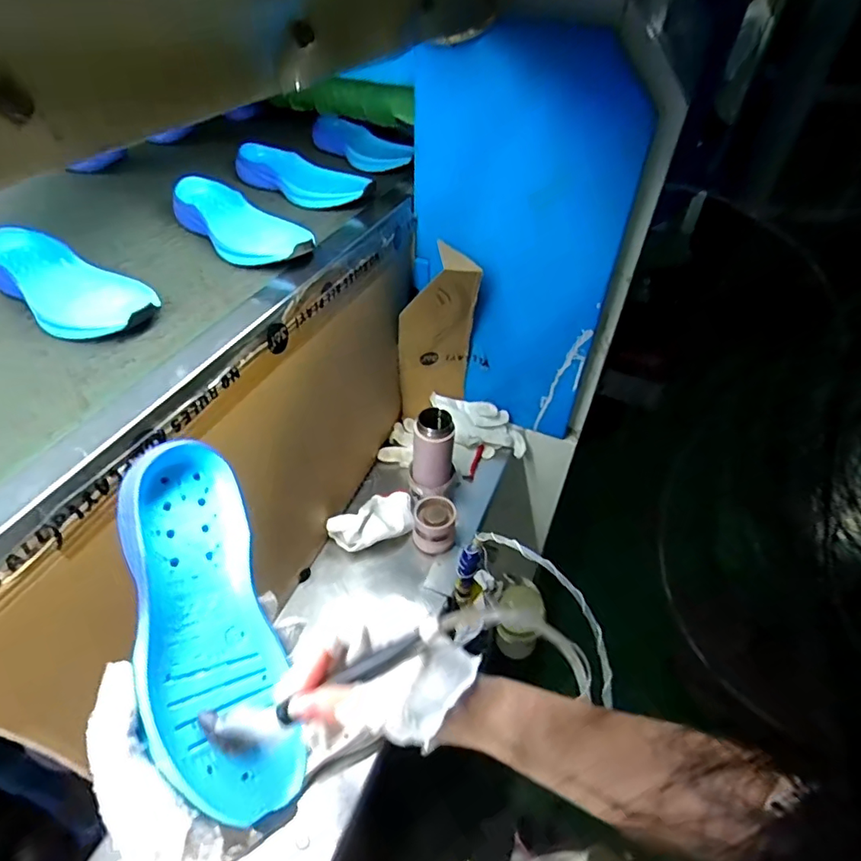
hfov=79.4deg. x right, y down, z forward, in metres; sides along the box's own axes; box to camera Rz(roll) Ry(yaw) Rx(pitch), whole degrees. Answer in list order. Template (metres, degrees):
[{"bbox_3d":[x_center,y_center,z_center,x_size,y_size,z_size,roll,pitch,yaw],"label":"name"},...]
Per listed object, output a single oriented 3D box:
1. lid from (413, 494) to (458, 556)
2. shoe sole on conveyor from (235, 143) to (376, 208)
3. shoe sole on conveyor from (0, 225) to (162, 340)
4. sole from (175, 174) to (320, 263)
[{"bbox_3d":[0.007,0.150,0.822,0.065,0.070,0.058,0,43,0],"label":"lid"},{"bbox_3d":[-0.196,-0.378,0.777,0.242,0.044,0.075,27,49,26],"label":"shoe sole on conveyor"},{"bbox_3d":[-0.385,-0.151,0.544,0.262,0.046,0.092,25,48,24],"label":"shoe sole on conveyor"},{"bbox_3d":[-0.247,-0.262,0.659,0.090,0.051,0.239,-33,52,-30],"label":"sole"}]

